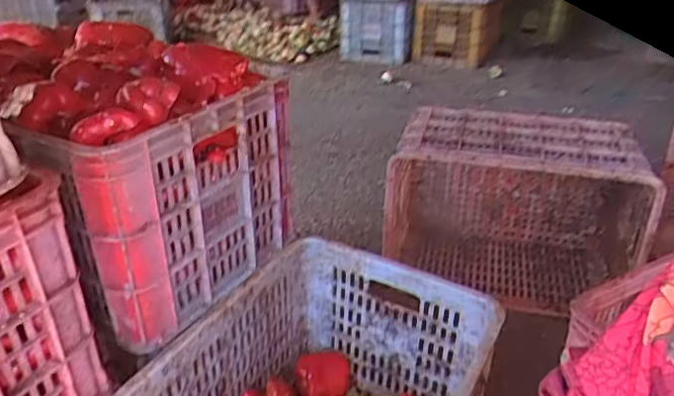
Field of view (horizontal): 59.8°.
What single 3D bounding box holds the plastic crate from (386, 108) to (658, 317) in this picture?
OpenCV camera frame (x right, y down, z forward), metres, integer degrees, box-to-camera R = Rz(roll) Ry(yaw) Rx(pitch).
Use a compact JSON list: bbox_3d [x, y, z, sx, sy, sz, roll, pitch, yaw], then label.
[{"bbox_3d":[0.387,0.033,1.314,0.515,0.367,0.344,11,30,20],"label":"plastic crate"}]

